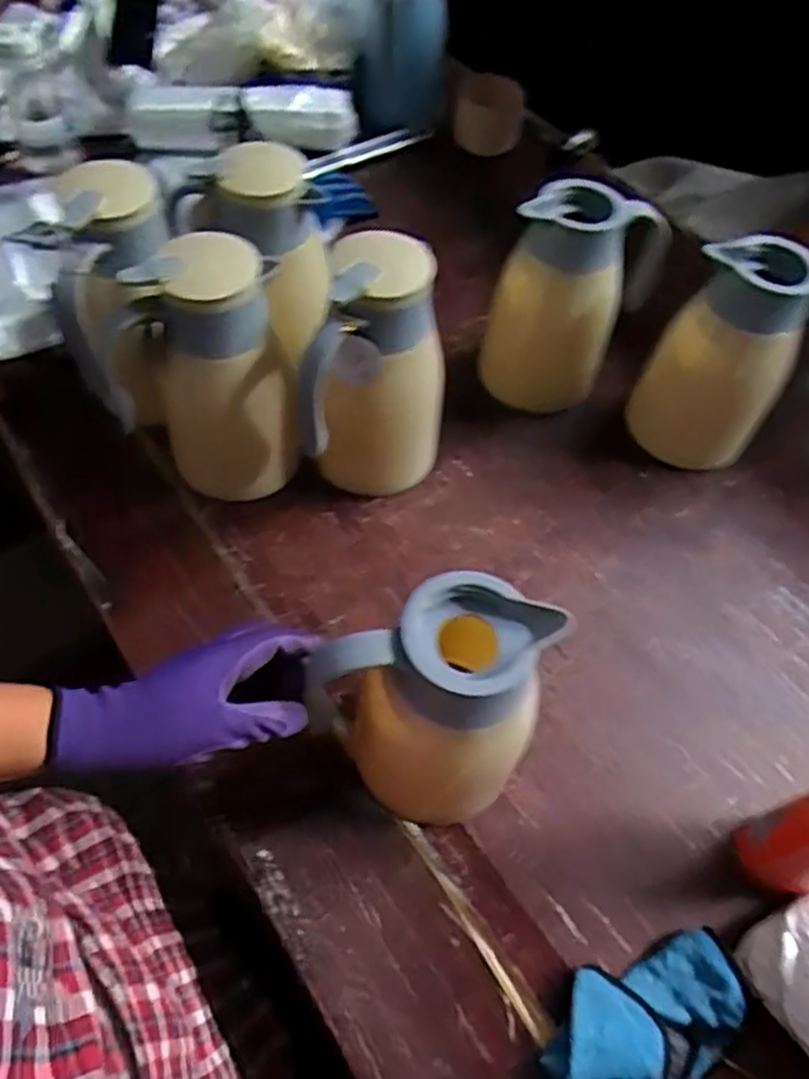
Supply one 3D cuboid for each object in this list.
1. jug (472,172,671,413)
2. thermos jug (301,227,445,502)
[{"bbox_3d":[0.184,-0.260,0.806,0.148,0.233,0.131,22,59,9],"label":"jug"},{"bbox_3d":[-0.025,-0.143,0.696,0.120,0.266,0.117,2,58,-3],"label":"thermos jug"}]

